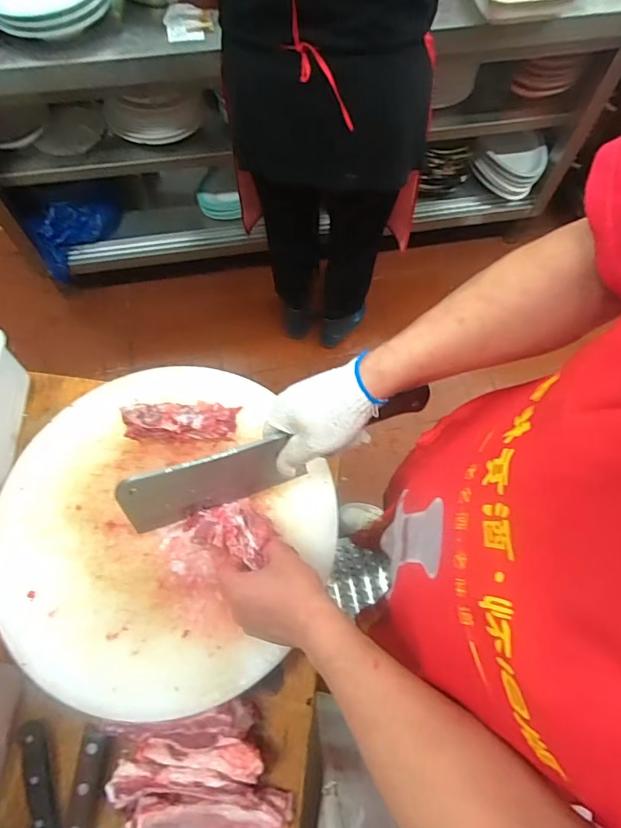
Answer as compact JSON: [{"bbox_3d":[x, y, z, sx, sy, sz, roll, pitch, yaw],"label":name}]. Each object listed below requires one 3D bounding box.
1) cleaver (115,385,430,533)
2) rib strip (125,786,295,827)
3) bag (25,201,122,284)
[{"bbox_3d":[-0.036,0.045,0.504,0.339,0.104,0.028,-21,69,-2],"label":"cleaver"},{"bbox_3d":[-0.112,0.431,0.506,0.183,0.037,0.061,-3,67,-2],"label":"rib strip"},{"bbox_3d":[-0.759,-0.589,1.542,0.289,0.212,0.084,-28,70,-11],"label":"bag"}]

